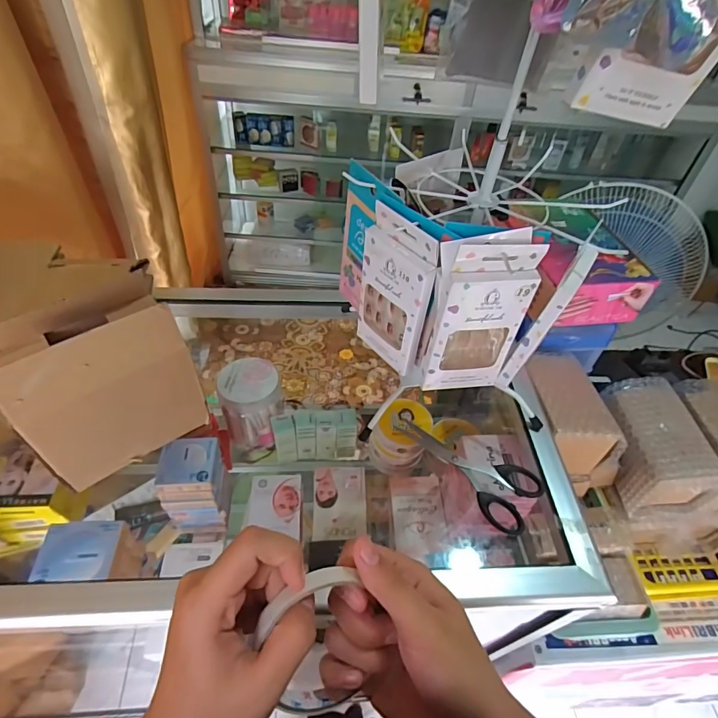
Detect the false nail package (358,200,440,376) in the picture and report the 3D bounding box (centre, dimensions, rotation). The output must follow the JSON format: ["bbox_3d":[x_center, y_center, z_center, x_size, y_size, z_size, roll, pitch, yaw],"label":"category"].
[{"bbox_3d":[0.032,-0.054,0.372,0.021,0.132,0.068,-30,57,-28],"label":"false nail package"}]

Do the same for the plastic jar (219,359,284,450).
[{"bbox_3d":[-0.160,0.071,0.669,0.085,0.129,0.079,3,47,-3],"label":"plastic jar"}]

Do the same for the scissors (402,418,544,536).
[{"bbox_3d":[0.109,0.108,0.451,0.147,0.013,0.075,32,53,22],"label":"scissors"}]

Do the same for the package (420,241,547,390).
[{"bbox_3d":[0.093,-0.028,0.352,0.072,0.133,0.019,-5,48,-10],"label":"package"}]

